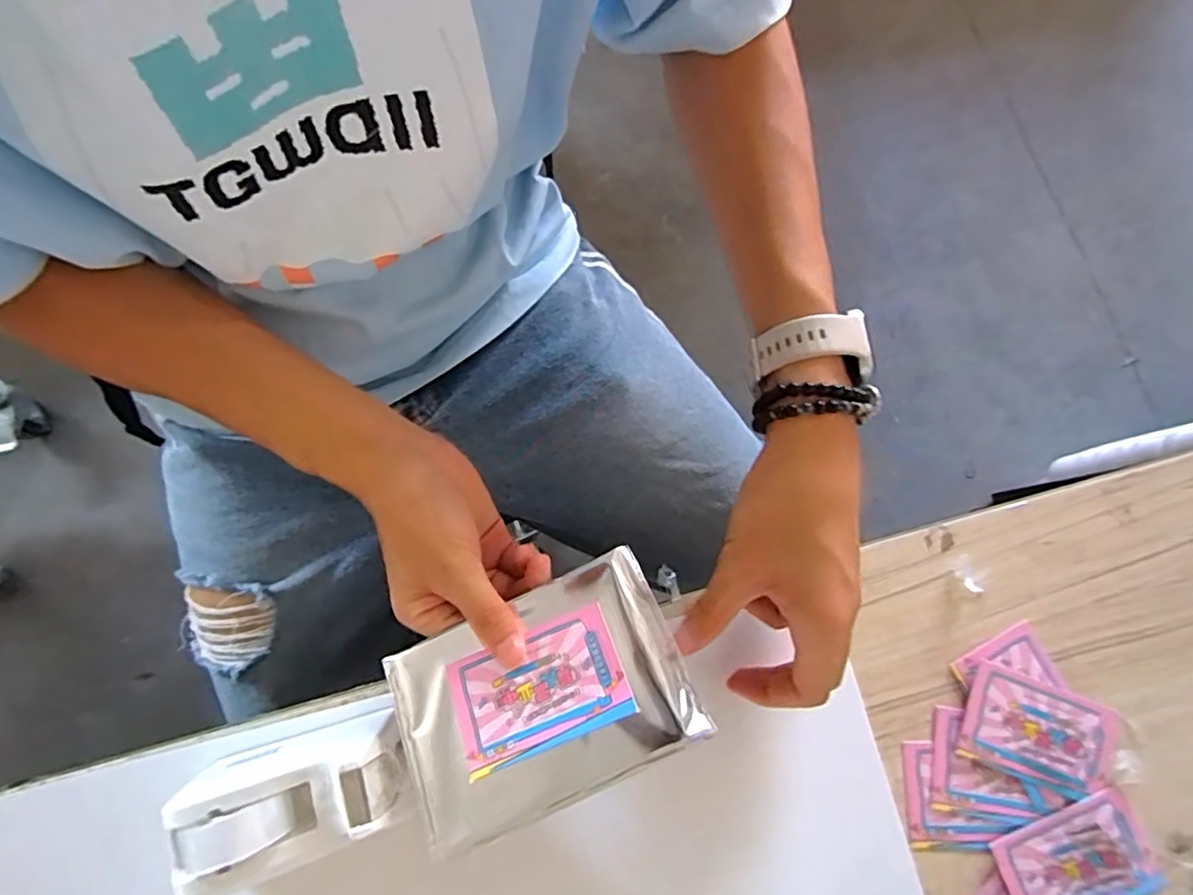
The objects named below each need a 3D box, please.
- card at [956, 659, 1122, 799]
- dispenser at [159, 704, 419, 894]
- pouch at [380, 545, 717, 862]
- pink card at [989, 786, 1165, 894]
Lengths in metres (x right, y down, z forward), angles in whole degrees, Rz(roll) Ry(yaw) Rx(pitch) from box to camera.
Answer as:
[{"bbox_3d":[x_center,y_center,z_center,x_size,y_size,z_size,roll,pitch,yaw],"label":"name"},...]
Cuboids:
[{"bbox_3d":[0.253,0.161,0.342,0.083,0.009,0.054,21,77,4],"label":"card"},{"bbox_3d":[-0.152,0.177,0.308,0.108,0.058,0.056,-18,79,-4],"label":"dispenser"},{"bbox_3d":[-0.028,0.122,0.301,0.140,0.015,0.097,-26,63,-2],"label":"pouch"},{"bbox_3d":[0.264,0.229,0.331,0.081,0.007,0.054,-18,79,-4],"label":"pink card"}]

